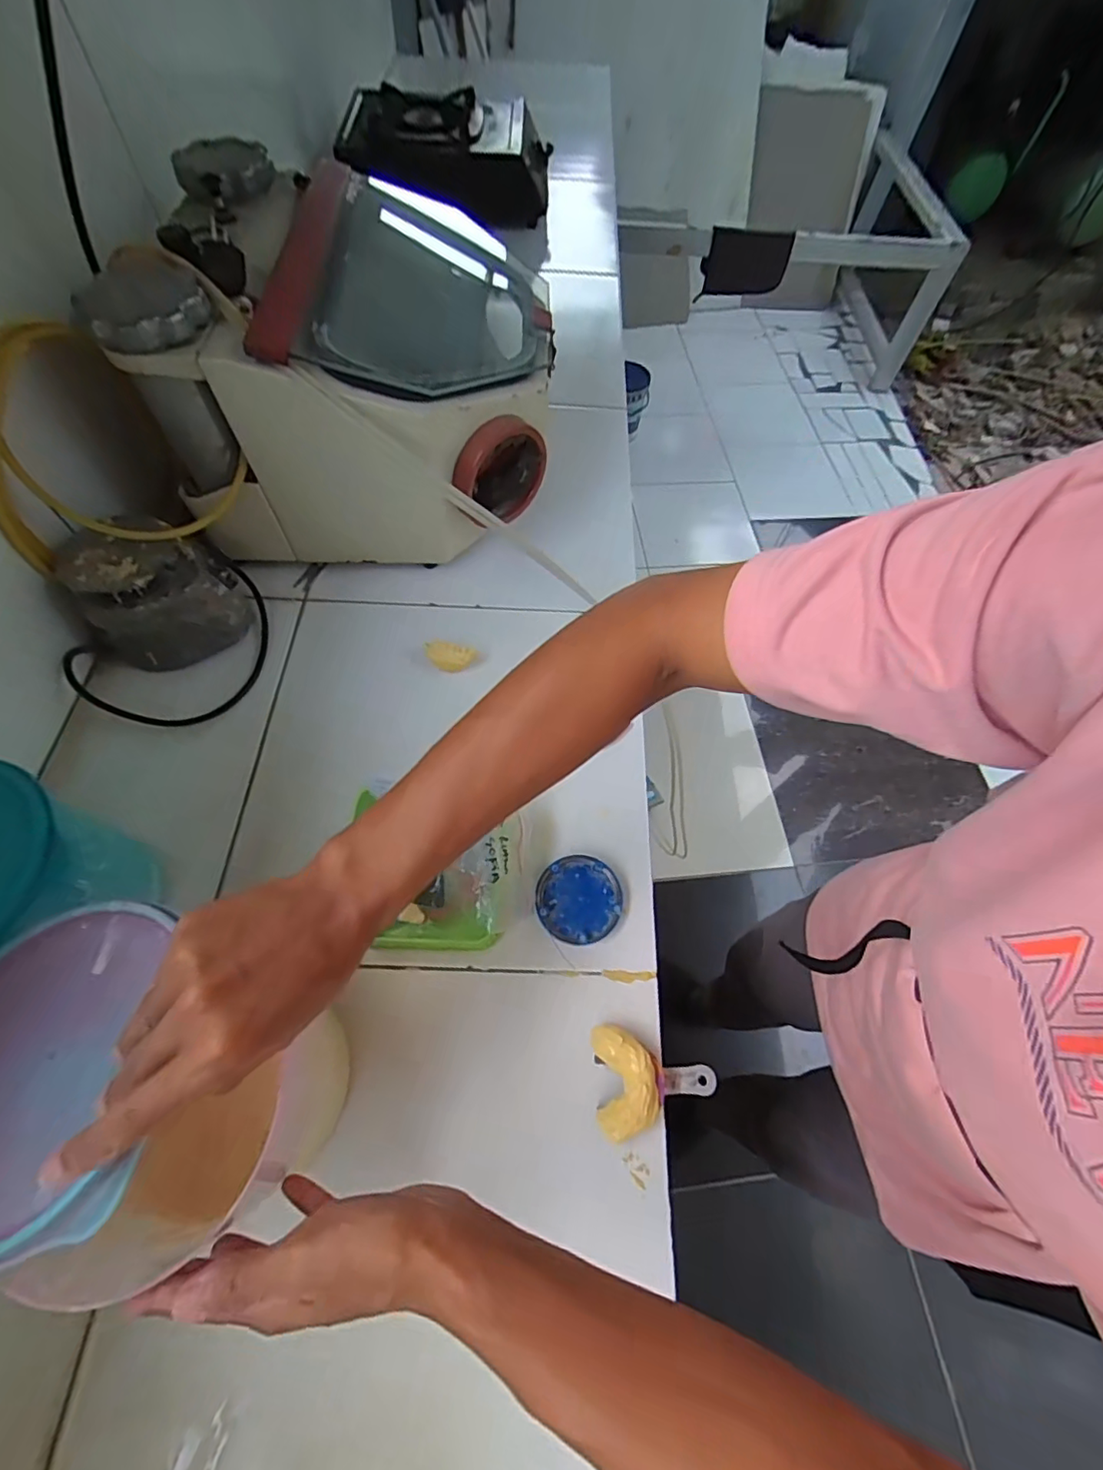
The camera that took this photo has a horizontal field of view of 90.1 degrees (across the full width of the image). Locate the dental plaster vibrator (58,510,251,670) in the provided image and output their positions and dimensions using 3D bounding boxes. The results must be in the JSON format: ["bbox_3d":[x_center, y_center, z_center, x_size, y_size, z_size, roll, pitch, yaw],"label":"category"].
[{"bbox_3d":[-0.415,-0.148,0.583,0.140,0.119,0.114,9,63,1],"label":"dental plaster vibrator"}]

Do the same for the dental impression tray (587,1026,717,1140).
[{"bbox_3d":[0.083,0.269,0.436,0.098,0.035,0.072,-2,62,-4],"label":"dental impression tray"}]

